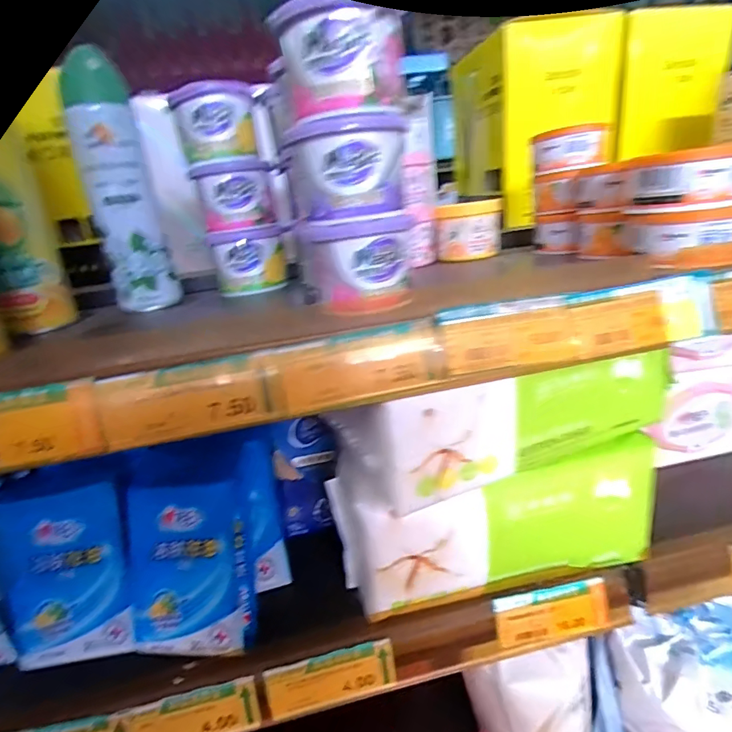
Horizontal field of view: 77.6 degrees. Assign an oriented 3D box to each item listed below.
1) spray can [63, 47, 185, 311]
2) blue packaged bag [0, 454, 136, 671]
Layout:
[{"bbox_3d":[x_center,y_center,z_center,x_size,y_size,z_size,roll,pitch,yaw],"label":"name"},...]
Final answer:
[{"bbox_3d":[-0.201,-0.148,0.374,0.048,0.195,0.058,-17,21,-25],"label":"spray can"},{"bbox_3d":[-0.220,0.141,0.343,0.083,0.143,0.038,-6,3,-6],"label":"blue packaged bag"}]

